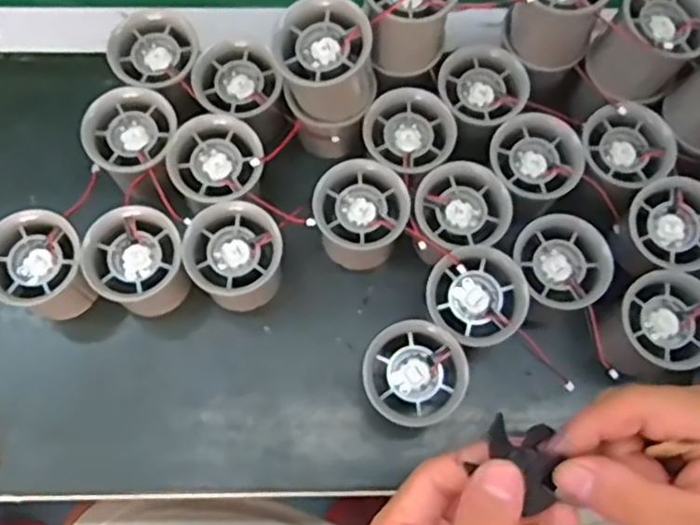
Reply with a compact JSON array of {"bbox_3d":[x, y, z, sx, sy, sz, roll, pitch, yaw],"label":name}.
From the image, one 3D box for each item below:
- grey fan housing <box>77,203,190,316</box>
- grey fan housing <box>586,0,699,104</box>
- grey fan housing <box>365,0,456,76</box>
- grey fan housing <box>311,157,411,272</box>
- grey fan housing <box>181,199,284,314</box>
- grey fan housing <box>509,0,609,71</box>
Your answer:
[{"bbox_3d":[-0.127,0.002,0.424,0.055,0.061,0.050,0,71,-1],"label":"grey fan housing"},{"bbox_3d":[0.183,-0.133,0.425,0.055,0.064,0.054,0,71,-1],"label":"grey fan housing"},{"bbox_3d":[0.034,-0.153,0.426,0.054,0.071,0.047,7,71,1],"label":"grey fan housing"},{"bbox_3d":[0.007,-0.027,0.436,0.056,0.062,0.052,0,71,-1],"label":"grey fan housing"},{"bbox_3d":[-0.069,-0.001,0.428,0.055,0.064,0.051,0,71,-1],"label":"grey fan housing"},{"bbox_3d":[0.126,-0.159,0.426,0.056,0.064,0.053,0,71,-1],"label":"grey fan housing"}]

